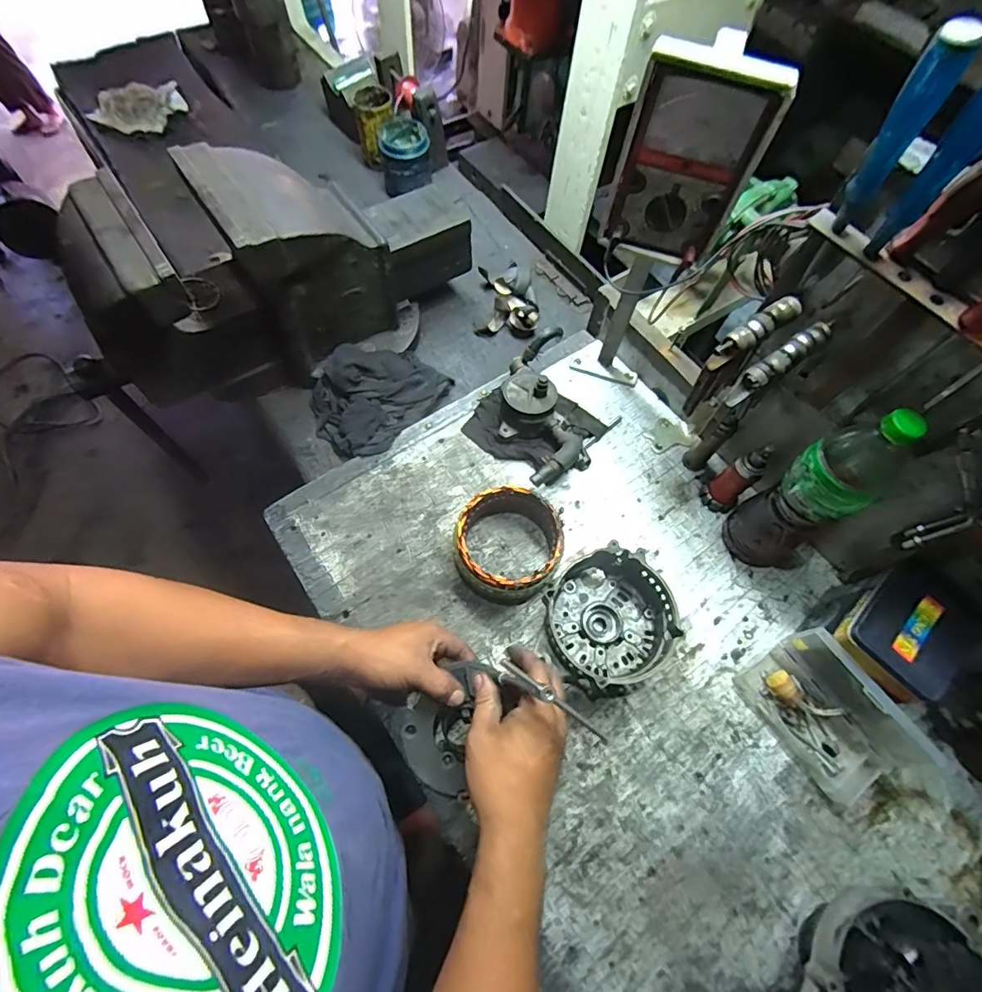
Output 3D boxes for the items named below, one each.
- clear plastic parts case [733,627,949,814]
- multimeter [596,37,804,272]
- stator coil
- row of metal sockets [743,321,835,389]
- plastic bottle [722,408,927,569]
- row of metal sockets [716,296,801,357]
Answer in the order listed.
[{"bbox_3d":[0.373,0.240,0.528,0.099,0.090,0.164,-31,70,-14],"label":"clear plastic parts case"},{"bbox_3d":[0.183,-0.311,0.472,0.117,0.171,0.037,21,66,6],"label":"multimeter"},{"bbox_3d":[0.020,0.061,0.608,0.129,0.068,0.133,1,65,-1],"label":"stator coil"},{"bbox_3d":[0.291,-0.138,0.475,0.109,0.017,0.023,-33,72,-17],"label":"row of metal sockets"},{"bbox_3d":[0.360,0.000,0.545,0.094,0.266,0.086,-29,69,-14],"label":"plastic bottle"},{"bbox_3d":[0.267,-0.169,0.490,0.110,0.020,0.023,-32,71,-17],"label":"row of metal sockets"}]

